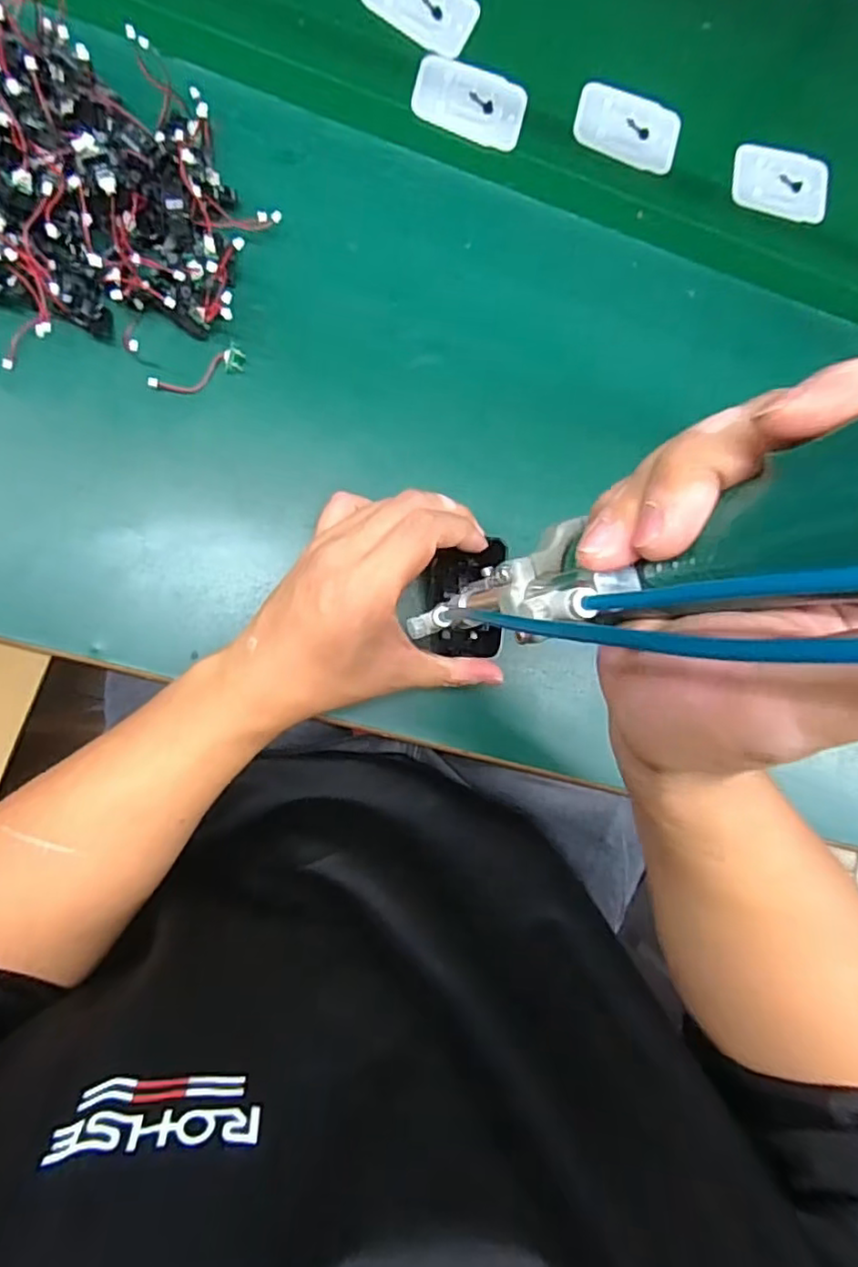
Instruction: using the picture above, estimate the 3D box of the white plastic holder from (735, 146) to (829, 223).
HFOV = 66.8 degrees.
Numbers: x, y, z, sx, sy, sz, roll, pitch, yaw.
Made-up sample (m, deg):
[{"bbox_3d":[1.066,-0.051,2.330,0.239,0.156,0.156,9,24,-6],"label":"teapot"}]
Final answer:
[{"bbox_3d":[0.238,-0.303,0.439,0.068,0.007,0.044,1,89,-9],"label":"white plastic holder"}]

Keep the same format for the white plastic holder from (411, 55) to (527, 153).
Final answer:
[{"bbox_3d":[0.026,-0.333,0.408,0.069,0.006,0.043,12,88,-9],"label":"white plastic holder"}]

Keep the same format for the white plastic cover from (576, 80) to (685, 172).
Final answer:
[{"bbox_3d":[0.130,-0.332,0.425,0.070,0.005,0.042,6,89,-9],"label":"white plastic cover"}]

